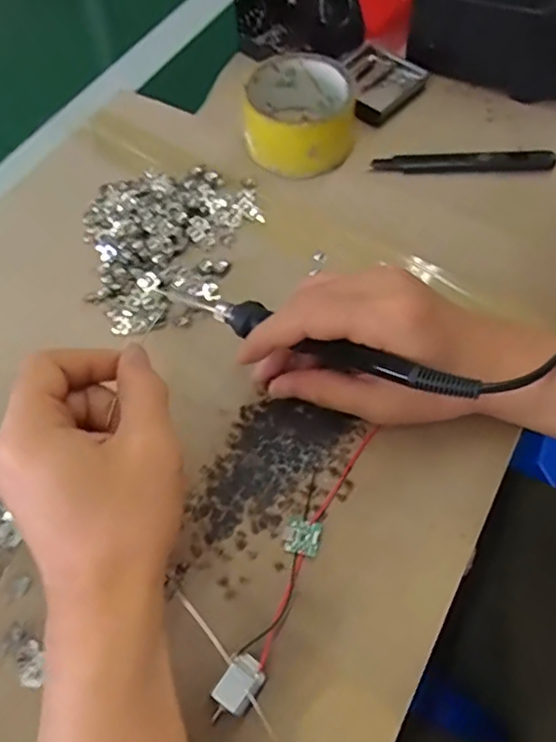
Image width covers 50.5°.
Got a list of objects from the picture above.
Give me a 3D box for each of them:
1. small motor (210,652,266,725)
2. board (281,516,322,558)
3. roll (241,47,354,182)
[{"bbox_3d":[-0.020,0.151,0.280,0.018,0.016,0.031,34,67,19],"label":"small motor"},{"bbox_3d":[0.013,0.090,0.320,0.020,0.004,0.019,14,62,10],"label":"board"},{"bbox_3d":[0.017,-0.197,0.455,0.082,0.052,0.088,-1,60,2],"label":"roll"}]

